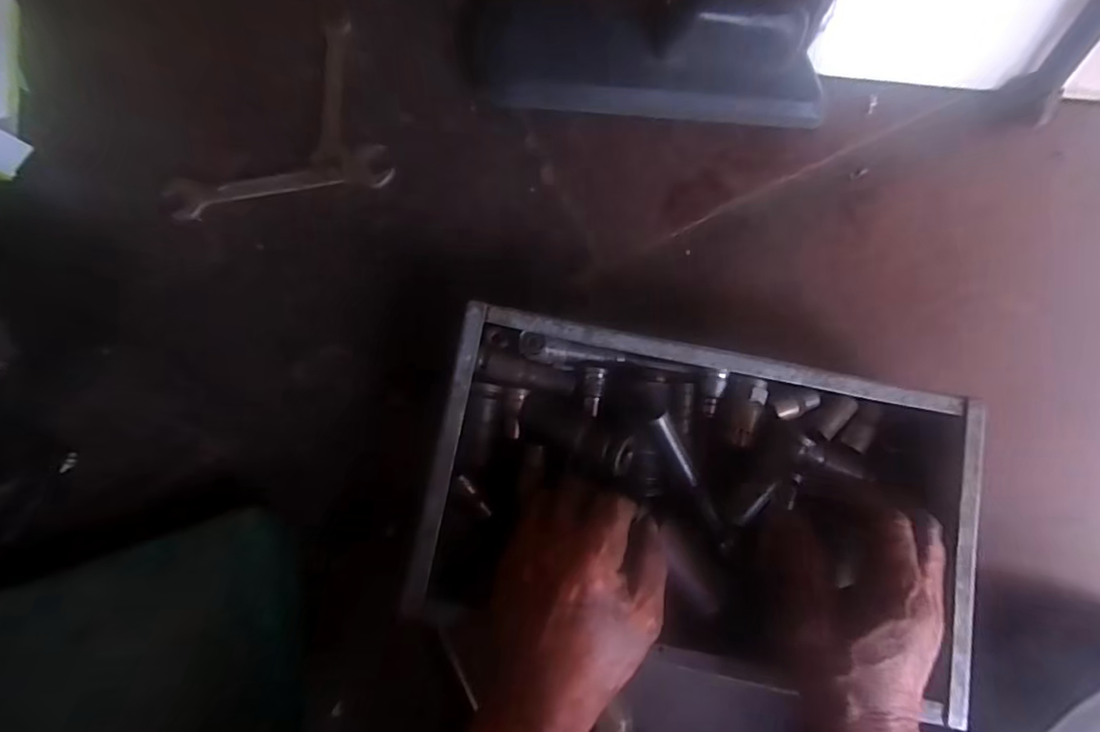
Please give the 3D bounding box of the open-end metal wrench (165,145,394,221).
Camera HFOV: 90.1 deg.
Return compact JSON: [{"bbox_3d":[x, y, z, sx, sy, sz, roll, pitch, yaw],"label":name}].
[{"bbox_3d":[-0.206,-0.142,0.421,0.162,0.005,0.032,-11,83,-4],"label":"open-end metal wrench"}]

